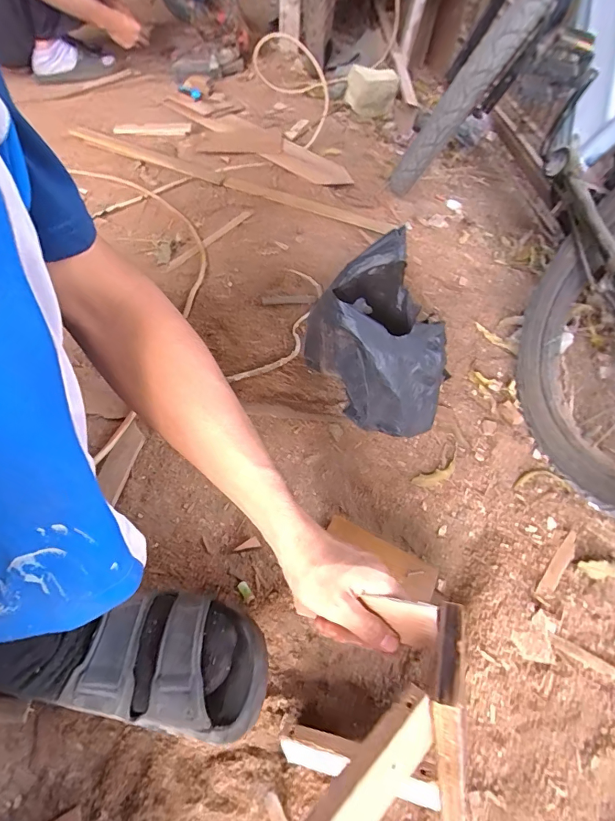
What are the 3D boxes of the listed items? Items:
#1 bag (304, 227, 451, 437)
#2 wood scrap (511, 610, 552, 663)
[{"bbox_3d":[0.108,-0.098,0.530,0.189,0.217,0.139,31,56,17],"label":"bag"},{"bbox_3d":[0.256,0.254,0.459,0.055,0.009,0.041,-23,58,-21],"label":"wood scrap"}]

